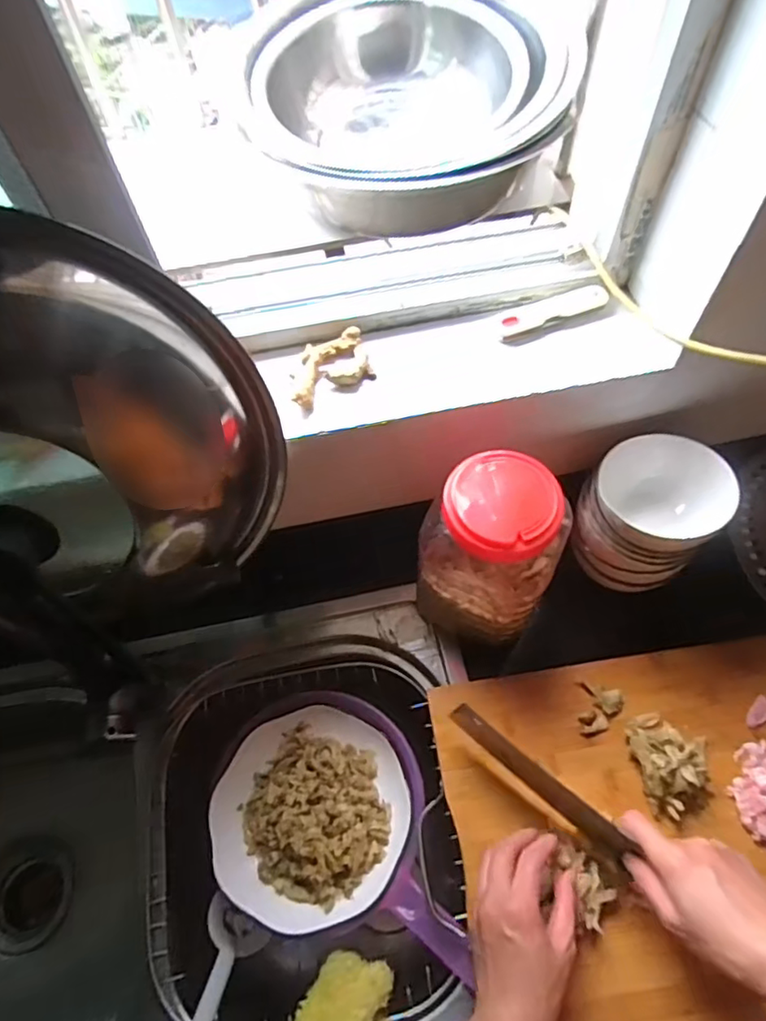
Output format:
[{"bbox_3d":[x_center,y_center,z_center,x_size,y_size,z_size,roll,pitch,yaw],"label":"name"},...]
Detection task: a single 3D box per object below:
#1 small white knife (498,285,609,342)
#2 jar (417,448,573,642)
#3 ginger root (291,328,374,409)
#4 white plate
[{"bbox_3d":[0.147,-0.172,0.516,0.098,0.016,0.020,-18,62,-7],"label":"small white knife"},{"bbox_3d":[0.095,0.041,0.545,0.094,0.182,0.100,13,63,9],"label":"jar"},{"bbox_3d":[-0.046,-0.119,0.504,0.077,0.019,0.050,-28,64,-12],"label":"ginger root"},{"bbox_3d":[-0.070,0.284,0.567,0.181,0.046,0.182,-1,61,2],"label":"white plate"}]

